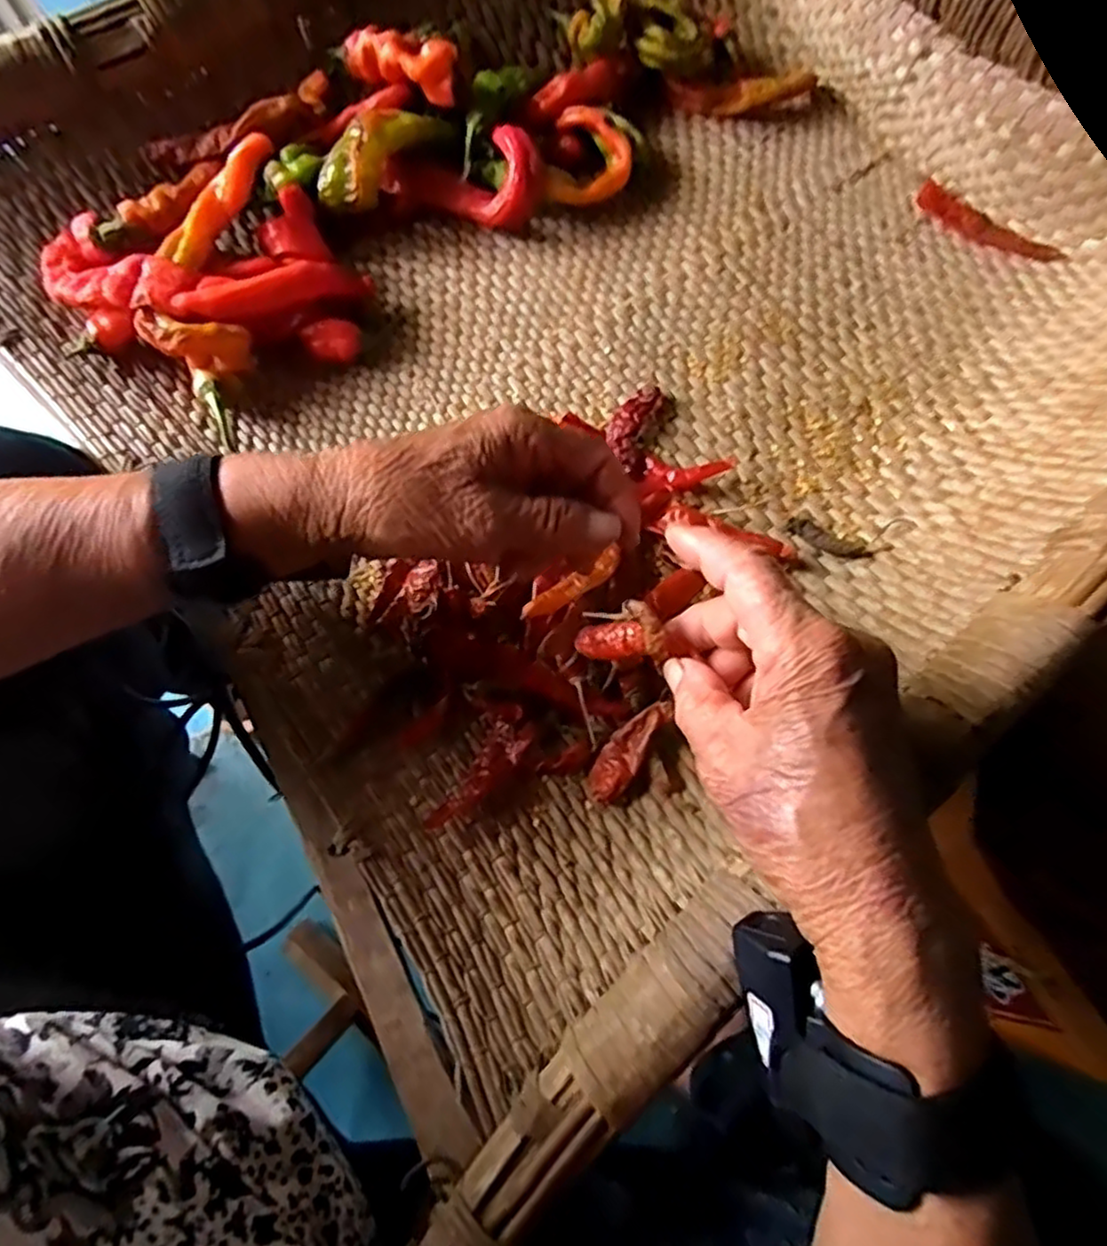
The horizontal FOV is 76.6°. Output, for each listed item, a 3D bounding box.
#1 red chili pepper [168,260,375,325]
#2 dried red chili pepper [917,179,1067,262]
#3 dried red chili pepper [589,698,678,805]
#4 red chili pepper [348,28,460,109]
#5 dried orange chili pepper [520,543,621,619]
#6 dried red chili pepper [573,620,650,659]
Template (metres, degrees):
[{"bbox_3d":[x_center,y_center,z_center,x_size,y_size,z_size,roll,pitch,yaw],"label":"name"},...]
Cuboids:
[{"bbox_3d":[-0.160,-0.192,0.404,0.111,0.025,0.018,-20,68,-21],"label":"red chili pepper"},{"bbox_3d":[0.285,-0.261,0.465,0.099,0.008,0.022,42,78,14],"label":"dried red chili pepper"},{"bbox_3d":[0.036,0.062,0.342,0.020,0.009,0.056,36,92,14],"label":"dried red chili pepper"},{"bbox_3d":[-0.094,-0.343,0.436,0.065,0.037,0.023,18,73,8],"label":"red chili pepper"},{"bbox_3d":[0.010,-0.018,0.360,0.060,0.007,0.012,-31,70,-22],"label":"dried orange chili pepper"},{"bbox_3d":[0.023,0.007,0.286,0.037,0.009,0.012,-7,59,46],"label":"dried red chili pepper"}]

